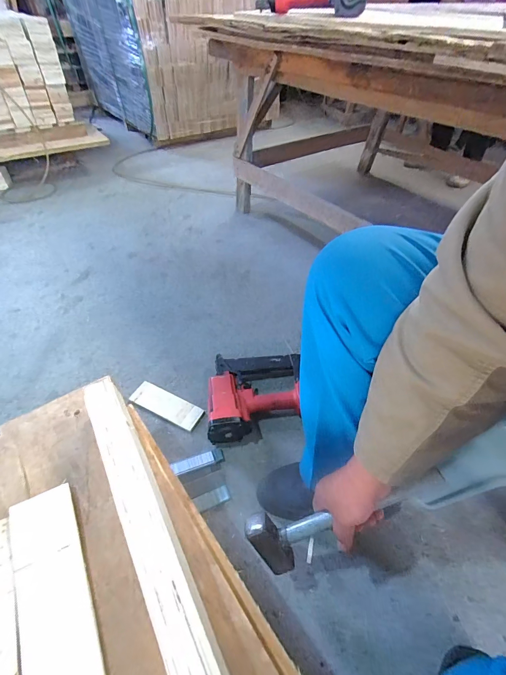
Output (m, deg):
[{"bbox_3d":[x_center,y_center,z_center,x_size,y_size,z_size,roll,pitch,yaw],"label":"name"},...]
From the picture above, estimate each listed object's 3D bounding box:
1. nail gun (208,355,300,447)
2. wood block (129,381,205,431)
[{"bbox_3d":[0.011,0.130,0.773,0.228,0.081,0.240,0,49,-5],"label":"nail gun"},{"bbox_3d":[-0.209,0.163,0.774,0.181,0.010,0.062,23,51,15],"label":"wood block"}]

